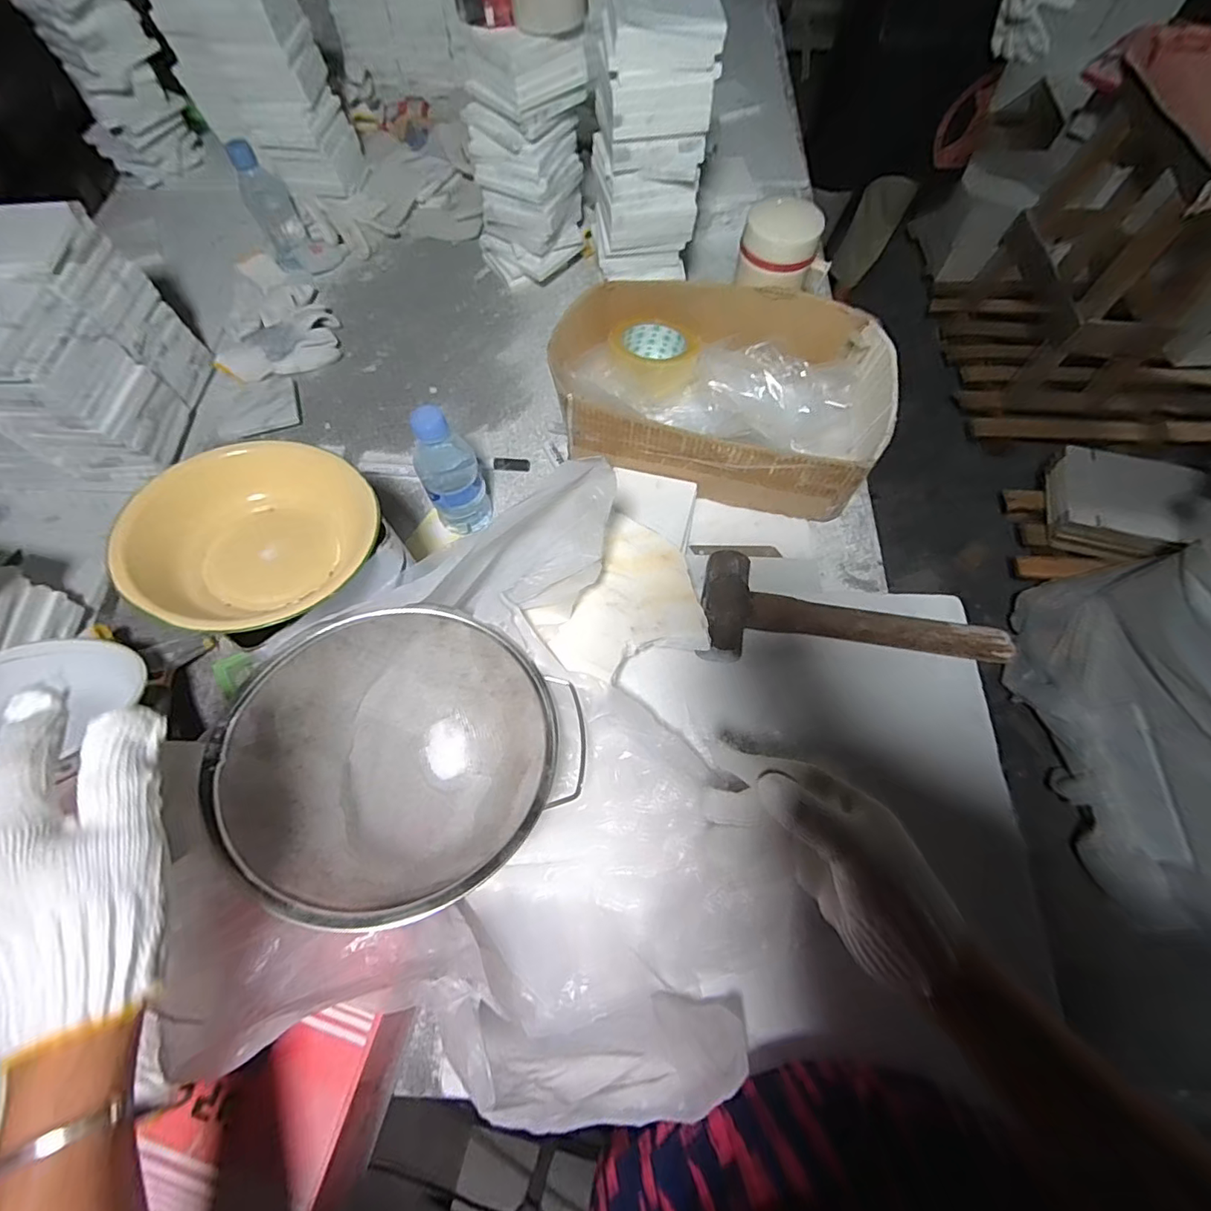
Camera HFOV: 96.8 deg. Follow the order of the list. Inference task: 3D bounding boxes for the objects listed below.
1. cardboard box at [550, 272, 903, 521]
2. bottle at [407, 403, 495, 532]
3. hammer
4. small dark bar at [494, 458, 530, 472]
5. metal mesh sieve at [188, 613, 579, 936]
[{"bbox_3d":[0.125,-0.254,0.632,0.369,0.101,0.237,13,65,5],"label":"cardboard box"},{"bbox_3d":[-0.163,-0.136,0.579,0.061,0.173,0.056,-13,65,-7],"label":"bottle"},{"bbox_3d":[0.234,0.008,0.510,0.283,0.033,0.098,3,64,1],"label":"hammer"},{"bbox_3d":[-0.116,-0.176,0.667,0.043,0.013,0.016,1,64,-1],"label":"small dark bar"},{"bbox_3d":[-0.161,0.119,0.441,0.230,0.120,0.229,-36,70,-17],"label":"metal mesh sieve"}]

